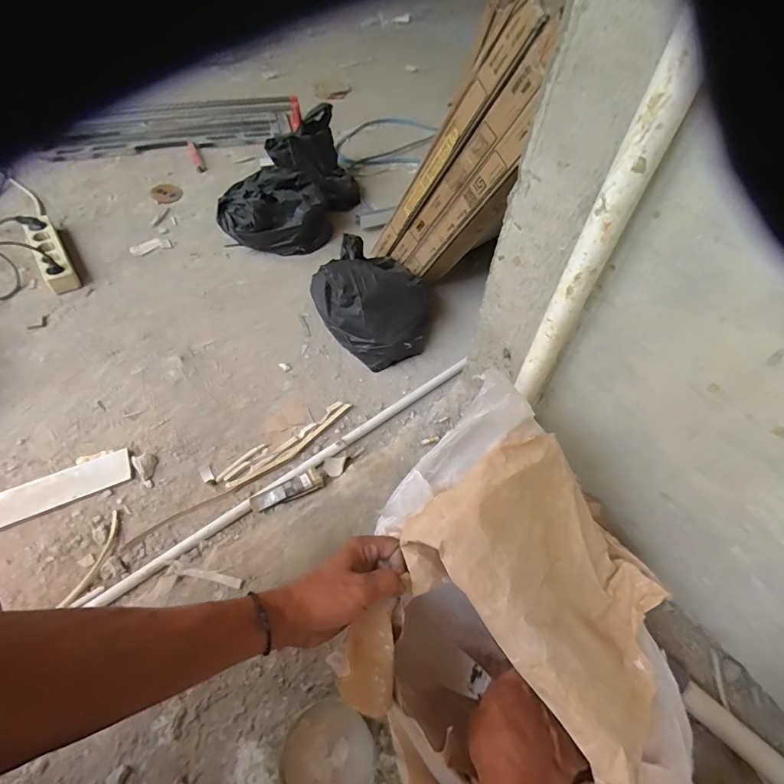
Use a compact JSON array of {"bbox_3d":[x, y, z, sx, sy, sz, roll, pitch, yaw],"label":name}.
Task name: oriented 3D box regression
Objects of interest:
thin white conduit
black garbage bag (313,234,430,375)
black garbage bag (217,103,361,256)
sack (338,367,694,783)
[{"bbox_3d":[-0.127,0.116,0.768,0.692,0.022,0.025,-32,61,-24],"label":"thin white conduit"},{"bbox_3d":[-0.043,-0.194,0.910,0.216,0.165,0.259,-11,55,-12],"label":"black garbage bag"},{"bbox_3d":[-0.229,-0.479,1.091,0.204,0.186,0.363,36,59,21],"label":"black garbage bag"},{"bbox_3d":[0.150,0.207,0.438,0.339,0.201,0.298,31,57,19],"label":"sack"}]

